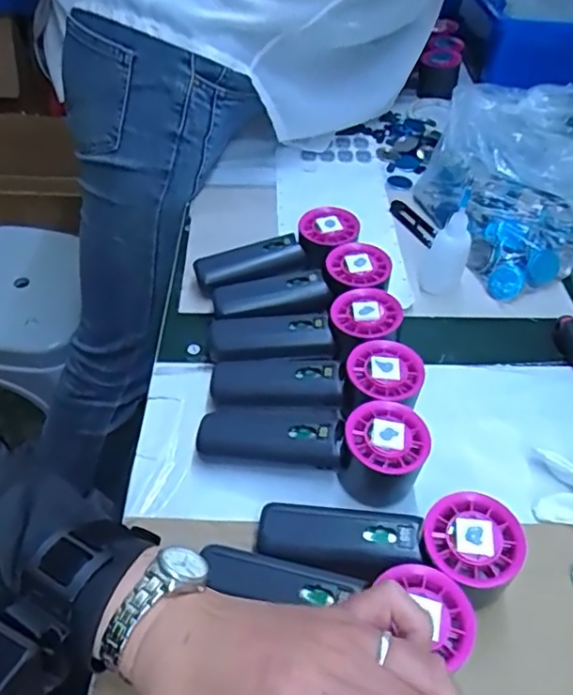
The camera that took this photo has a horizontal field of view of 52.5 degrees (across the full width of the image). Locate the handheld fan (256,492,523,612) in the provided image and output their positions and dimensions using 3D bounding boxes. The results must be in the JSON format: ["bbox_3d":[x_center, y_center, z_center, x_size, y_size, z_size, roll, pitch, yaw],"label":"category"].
[{"bbox_3d":[0.060,0.129,0.357,0.152,0.058,0.060,7,47,0],"label":"handheld fan"}]

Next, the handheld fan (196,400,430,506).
[{"bbox_3d":[0.017,0.066,0.413,0.152,0.052,0.058,15,48,7],"label":"handheld fan"}]

